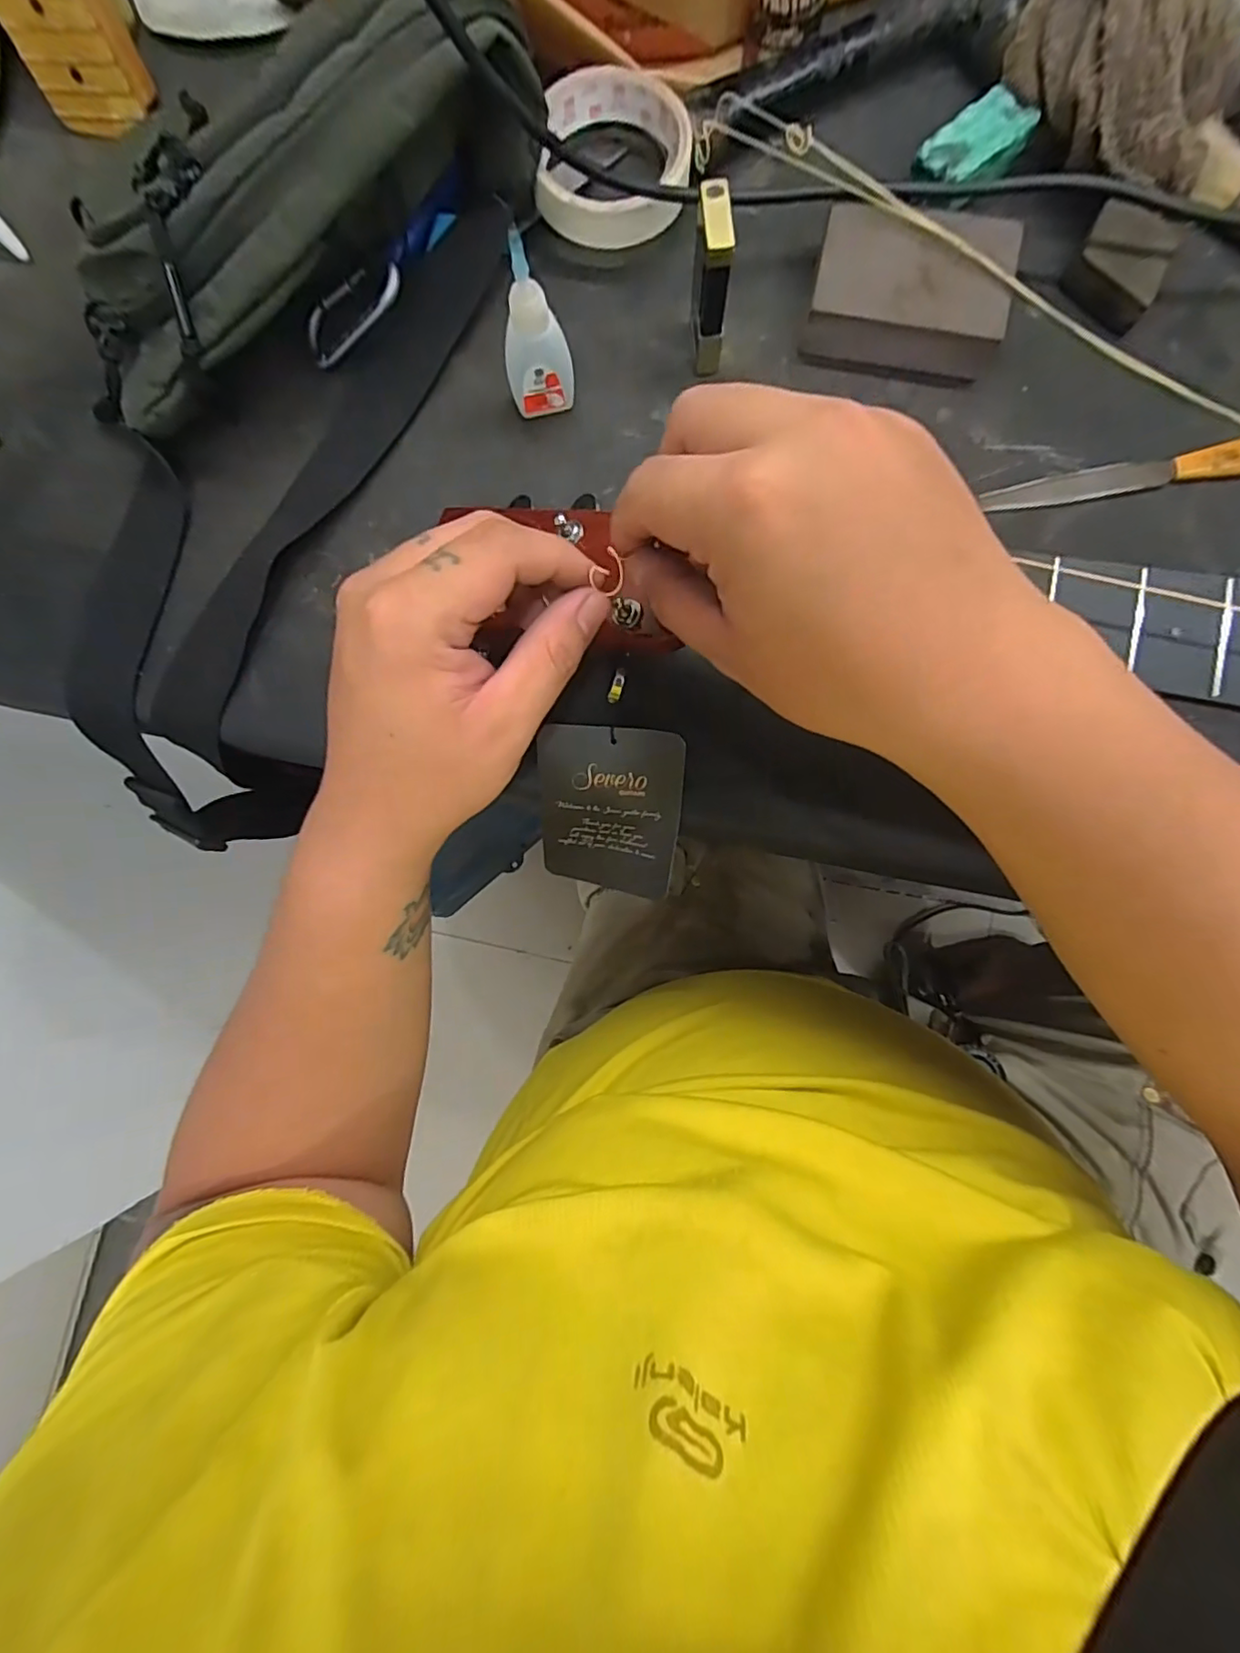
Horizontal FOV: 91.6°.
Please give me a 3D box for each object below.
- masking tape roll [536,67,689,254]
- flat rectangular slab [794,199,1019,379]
[{"bbox_3d":[-0.002,-0.363,0.330,0.080,0.031,0.084,0,87,1],"label":"masking tape roll"},{"bbox_3d":[0.153,-0.287,0.323,0.097,0.028,0.068,12,85,4],"label":"flat rectangular slab"}]

